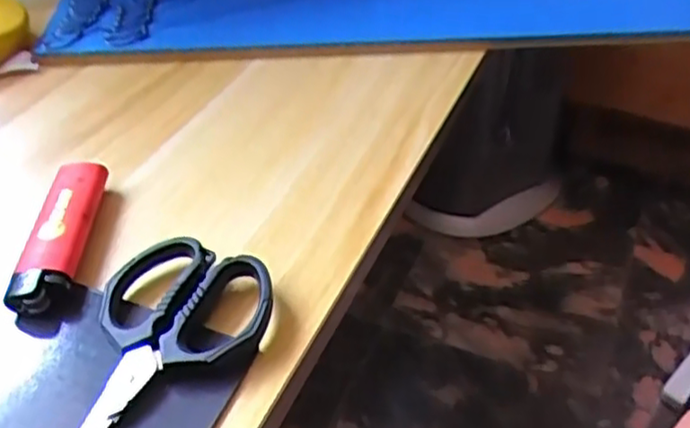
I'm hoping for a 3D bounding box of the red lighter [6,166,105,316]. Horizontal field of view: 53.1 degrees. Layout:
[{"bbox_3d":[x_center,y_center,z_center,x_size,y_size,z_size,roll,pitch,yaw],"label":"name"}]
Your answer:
[{"bbox_3d":[-0.112,0.006,0.274,0.022,0.010,0.077,-3,40,0],"label":"red lighter"}]

